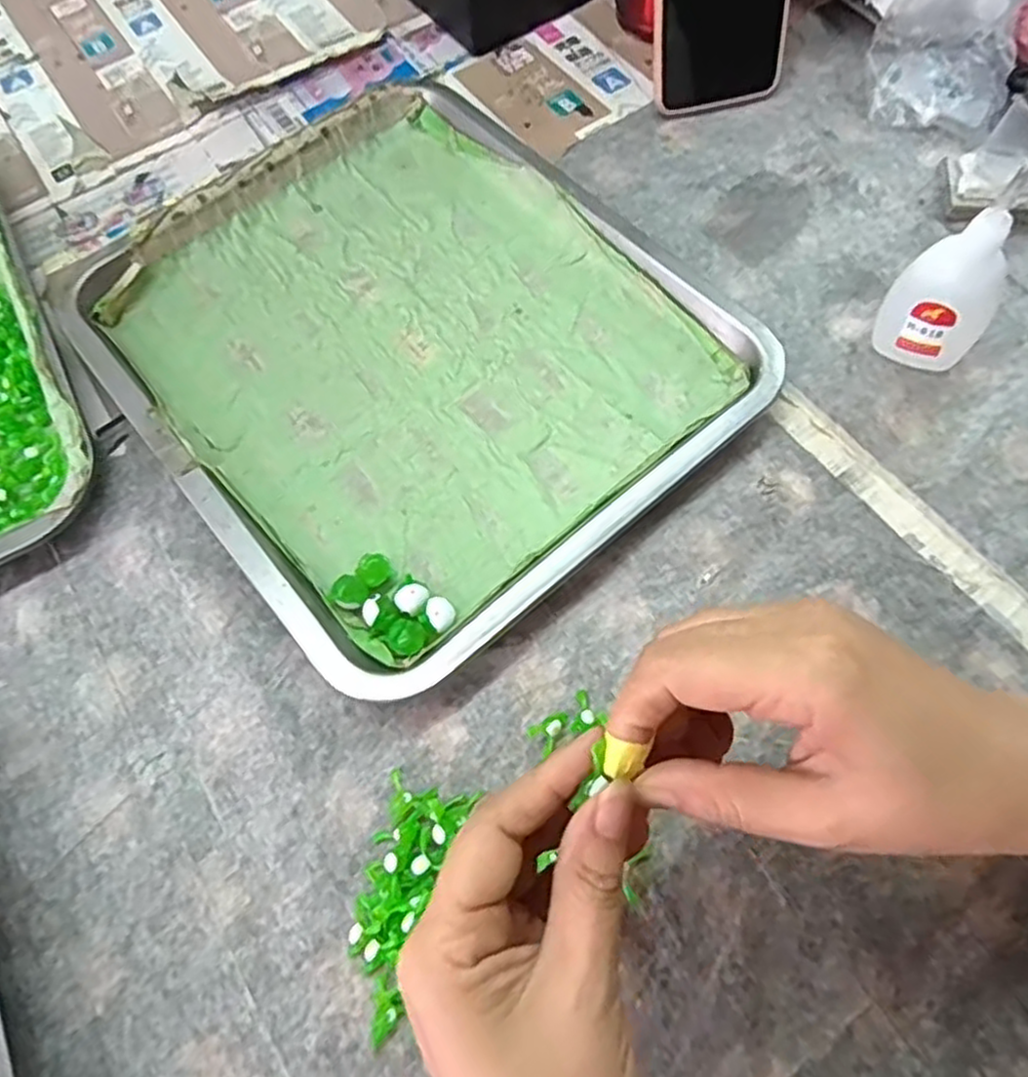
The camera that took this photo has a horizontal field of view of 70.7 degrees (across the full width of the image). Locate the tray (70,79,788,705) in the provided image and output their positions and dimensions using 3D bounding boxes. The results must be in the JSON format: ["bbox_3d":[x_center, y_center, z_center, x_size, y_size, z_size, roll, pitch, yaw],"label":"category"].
[{"bbox_3d":[-0.056,-0.100,0.372,0.255,0.020,0.299,-39,70,-13],"label":"tray"}]

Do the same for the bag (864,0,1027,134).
[{"bbox_3d":[0.249,-0.307,0.419,0.097,0.072,0.105,23,69,13],"label":"bag"}]

